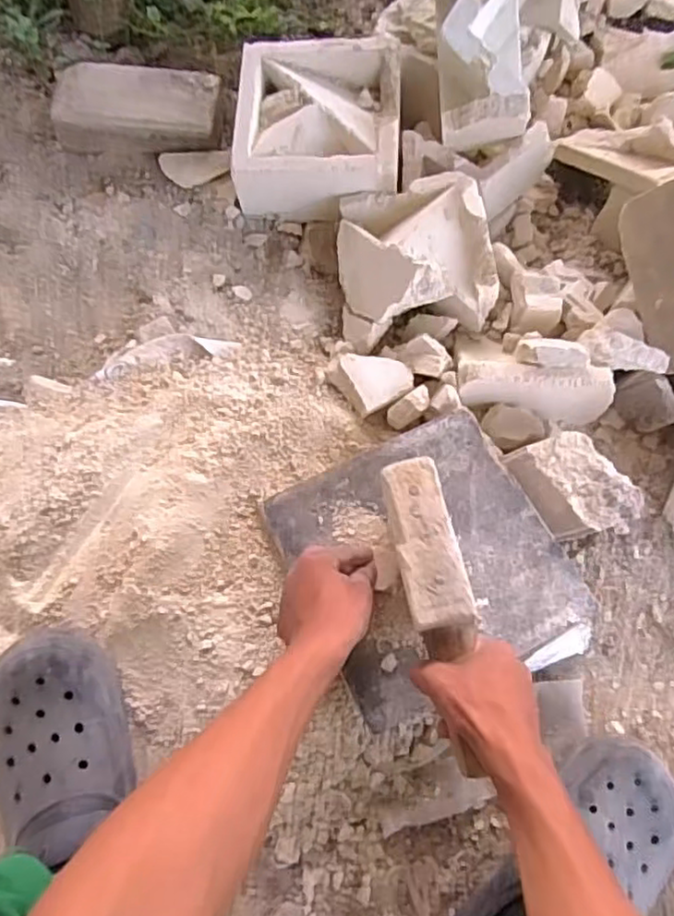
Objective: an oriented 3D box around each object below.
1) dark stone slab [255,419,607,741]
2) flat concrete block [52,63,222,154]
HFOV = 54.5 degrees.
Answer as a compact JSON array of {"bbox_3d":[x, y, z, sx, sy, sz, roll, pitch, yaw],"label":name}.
[{"bbox_3d":[0.088,0.098,0.638,0.244,0.020,0.248,-26,73,-12],"label":"dark stone slab"},{"bbox_3d":[-0.263,-0.458,0.875,0.214,0.062,0.102,4,69,-1],"label":"flat concrete block"}]

